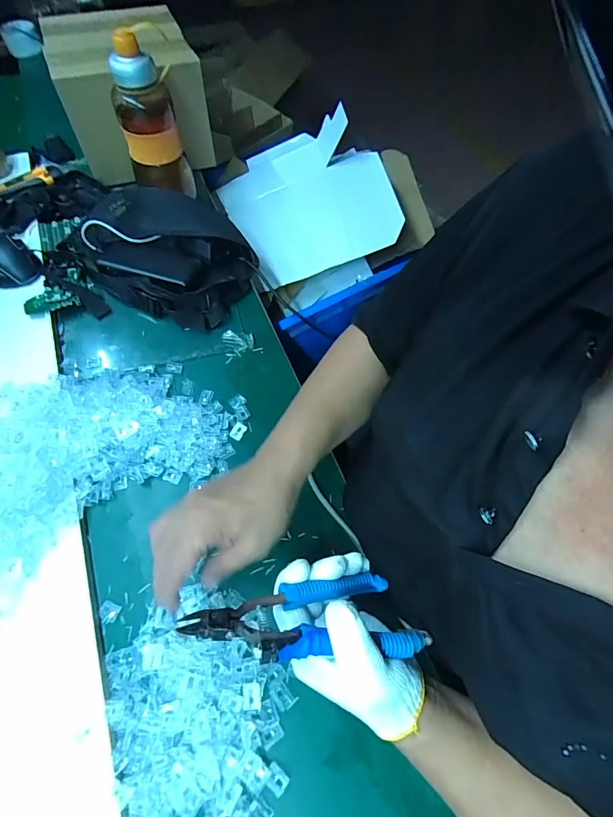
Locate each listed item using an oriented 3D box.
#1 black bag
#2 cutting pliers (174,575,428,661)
[{"bbox_3d":[-0.240,-0.259,0.612,0.318,0.073,0.203,24,63,12],"label":"black bag"},{"bbox_3d":[0.006,0.171,0.312,0.189,0.020,0.081,4,23,-18],"label":"cutting pliers"}]

